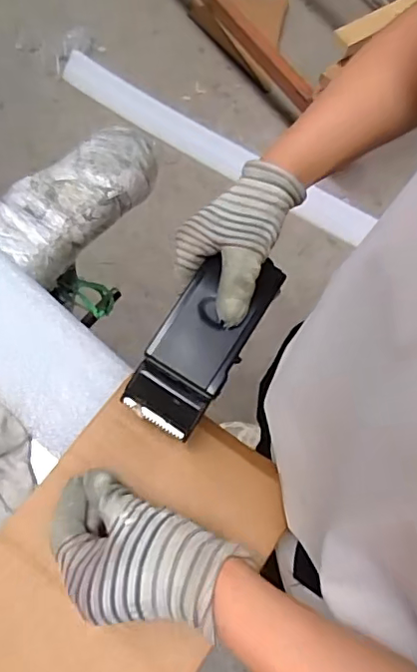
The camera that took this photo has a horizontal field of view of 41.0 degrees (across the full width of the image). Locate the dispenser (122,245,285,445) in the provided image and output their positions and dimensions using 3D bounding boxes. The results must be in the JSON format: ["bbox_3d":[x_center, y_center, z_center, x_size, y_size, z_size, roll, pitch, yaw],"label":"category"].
[{"bbox_3d":[-0.004,0.001,0.417,0.063,0.031,0.141,27,70,8],"label":"dispenser"}]

